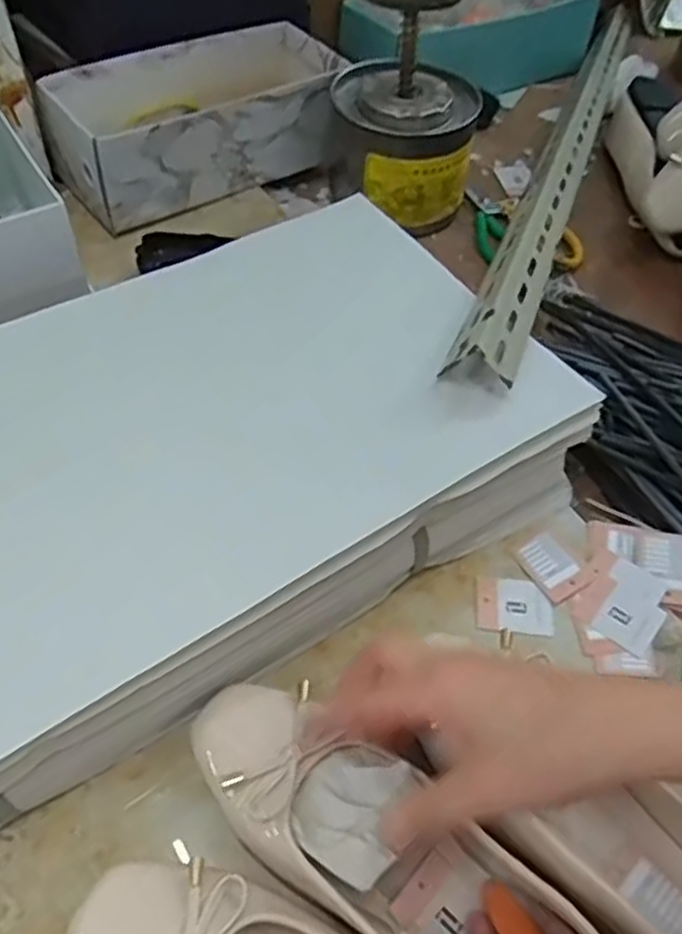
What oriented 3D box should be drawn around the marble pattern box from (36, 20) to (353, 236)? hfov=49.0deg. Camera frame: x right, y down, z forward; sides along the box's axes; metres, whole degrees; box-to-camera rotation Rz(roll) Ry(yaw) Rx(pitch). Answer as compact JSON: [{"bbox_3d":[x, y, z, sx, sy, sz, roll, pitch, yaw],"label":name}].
[{"bbox_3d":[-0.130,-0.331,0.716,0.274,0.087,0.134,-28,60,-23],"label":"marble pattern box"}]

